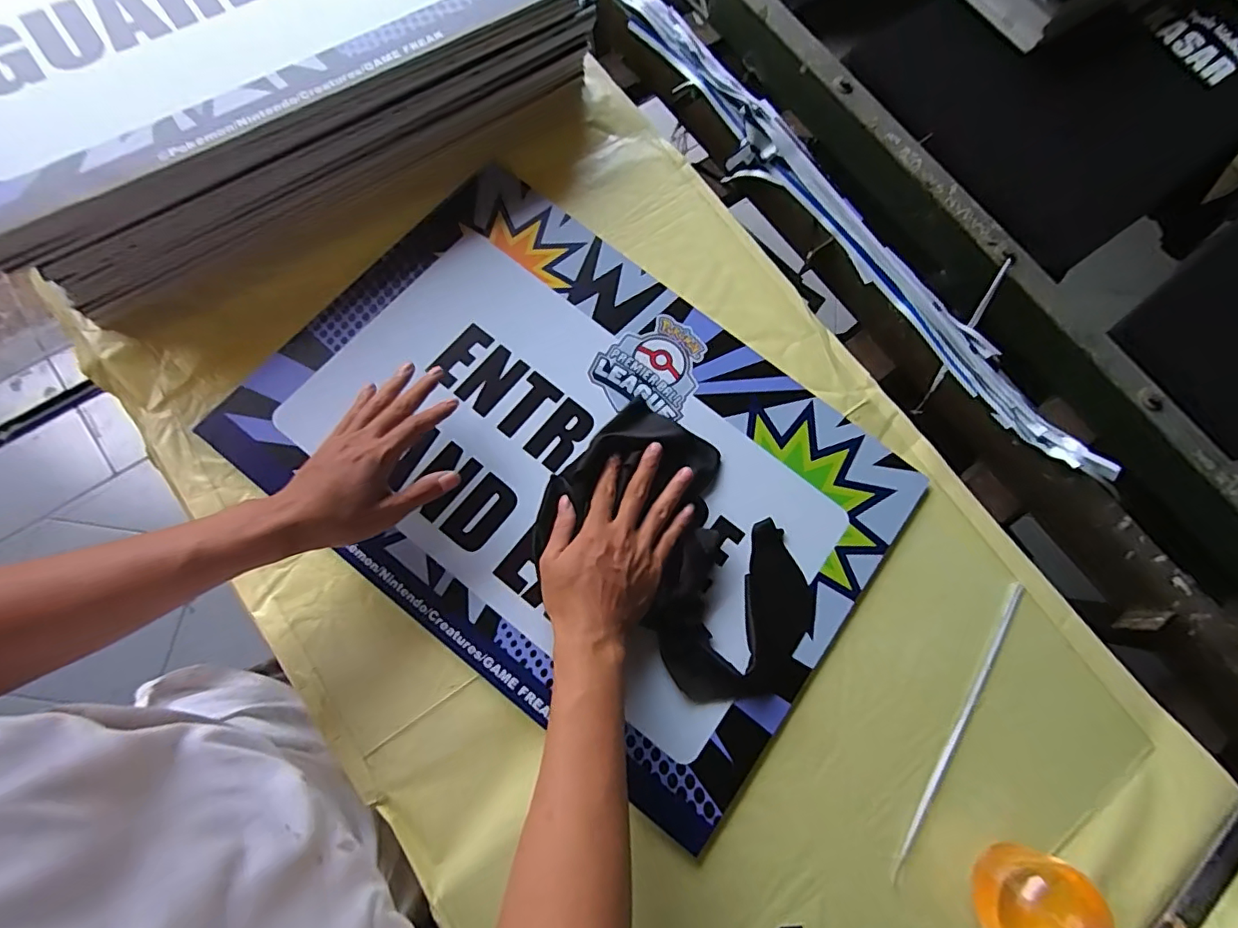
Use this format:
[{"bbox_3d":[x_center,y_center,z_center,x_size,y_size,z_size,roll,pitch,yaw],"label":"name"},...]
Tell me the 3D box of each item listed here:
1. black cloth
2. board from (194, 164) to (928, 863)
[{"bbox_3d":[0.065,0.081,0.507,0.270,0.037,0.187,39,78,8],"label":"black cloth"},{"bbox_3d":[-0.037,-0.004,0.531,0.578,0.011,0.406,38,75,5],"label":"board"}]

